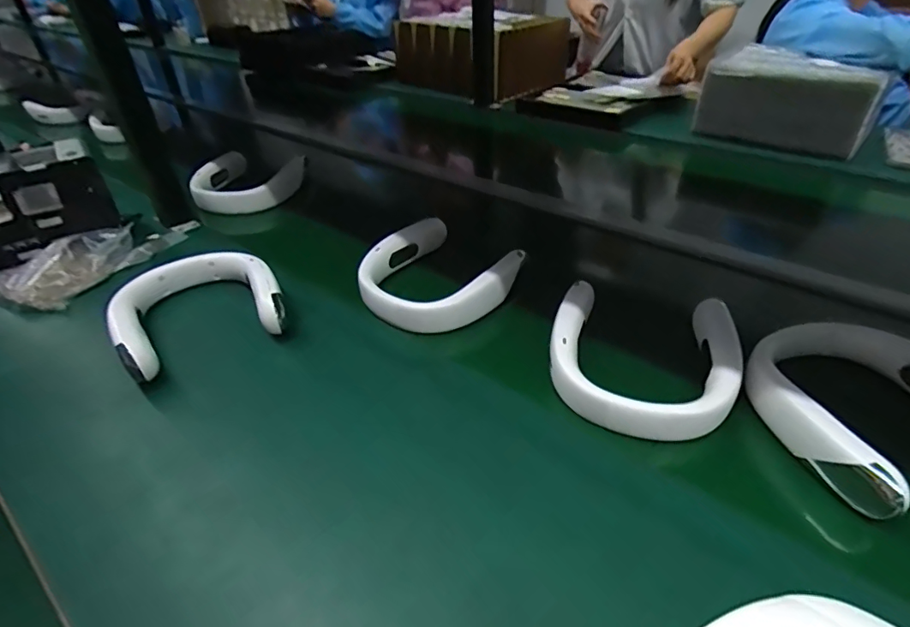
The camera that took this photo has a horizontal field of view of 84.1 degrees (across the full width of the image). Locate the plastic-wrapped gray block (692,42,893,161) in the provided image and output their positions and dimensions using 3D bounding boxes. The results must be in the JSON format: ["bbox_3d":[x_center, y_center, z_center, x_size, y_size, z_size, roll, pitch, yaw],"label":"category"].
[{"bbox_3d":[0.749,-0.491,1.128,0.325,0.139,0.275,22,45,29],"label":"plastic-wrapped gray block"}]

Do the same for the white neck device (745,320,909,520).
[{"bbox_3d":[0.388,0.080,0.482,0.193,0.043,0.205,-10,38,-8],"label":"white neck device"}]

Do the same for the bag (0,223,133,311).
[{"bbox_3d":[-0.549,-0.072,0.707,0.127,0.044,0.156,5,39,11],"label":"bag"}]

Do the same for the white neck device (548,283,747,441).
[{"bbox_3d":[0.200,0.045,0.546,0.191,0.048,0.190,9,40,16],"label":"white neck device"}]

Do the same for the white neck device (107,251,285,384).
[{"bbox_3d":[-0.317,-0.016,0.622,0.181,0.046,0.178,-25,43,-25],"label":"white neck device"}]

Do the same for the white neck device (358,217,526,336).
[{"bbox_3d":[-0.032,-0.050,0.686,0.185,0.048,0.197,27,47,33],"label":"white neck device"}]

